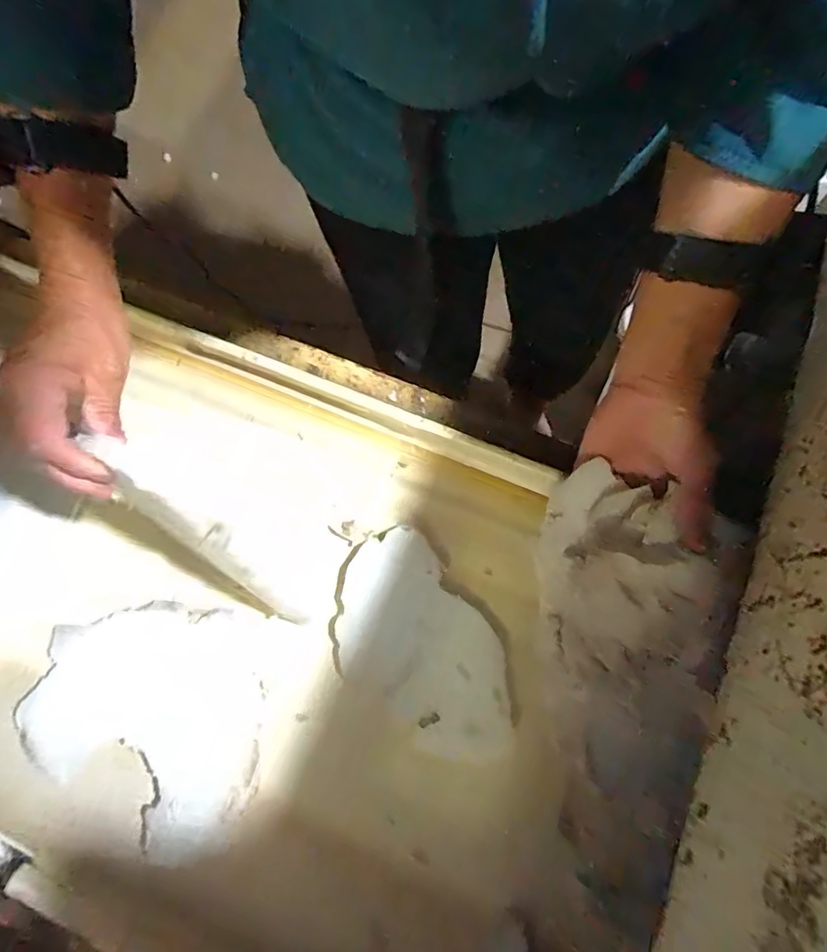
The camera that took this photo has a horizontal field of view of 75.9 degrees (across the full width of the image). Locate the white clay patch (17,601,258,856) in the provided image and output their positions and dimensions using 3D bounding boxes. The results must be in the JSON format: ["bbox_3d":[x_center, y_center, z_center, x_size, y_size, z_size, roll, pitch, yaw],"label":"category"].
[{"bbox_3d":[-0.196,0.178,0.386,0.169,0.009,0.158,3,73,3],"label":"white clay patch"}]

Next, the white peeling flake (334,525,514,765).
[{"bbox_3d":[0.005,0.129,0.398,0.101,0.014,0.167,-36,75,-9],"label":"white peeling flake"}]

